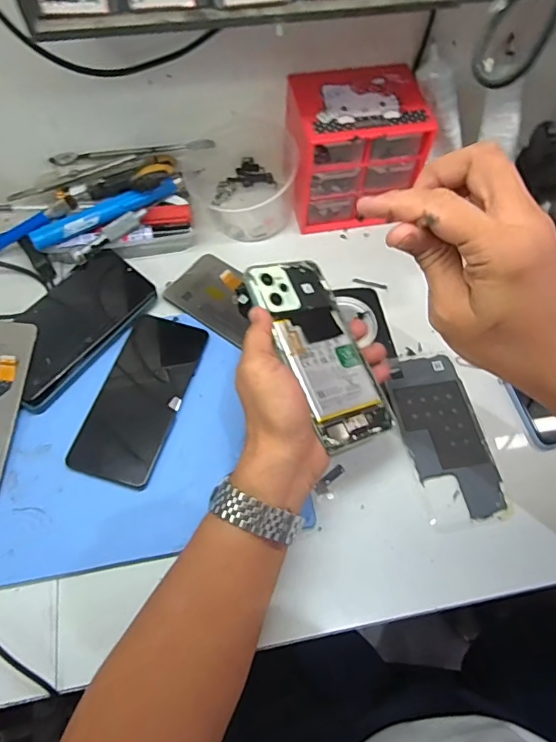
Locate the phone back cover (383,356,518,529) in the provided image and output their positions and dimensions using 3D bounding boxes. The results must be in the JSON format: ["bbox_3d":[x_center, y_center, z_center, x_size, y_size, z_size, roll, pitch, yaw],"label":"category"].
[{"bbox_3d":[0.148,0.056,0.442,0.074,0.006,0.160,-9,64,-7],"label":"phone back cover"}]

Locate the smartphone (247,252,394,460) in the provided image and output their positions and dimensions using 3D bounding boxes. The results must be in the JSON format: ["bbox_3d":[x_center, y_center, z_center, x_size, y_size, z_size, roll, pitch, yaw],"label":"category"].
[{"bbox_3d":[0.036,-0.020,0.397,0.075,0.004,0.163,-17,73,-34],"label":"smartphone"}]

